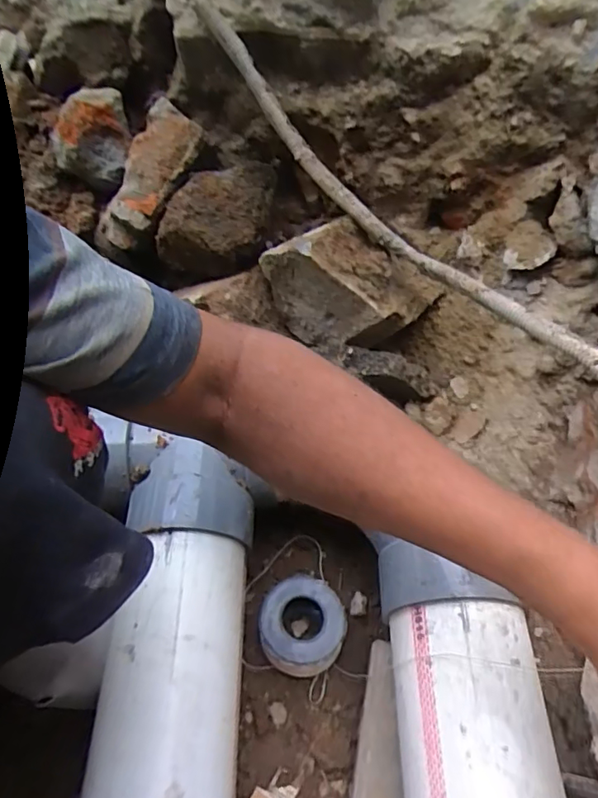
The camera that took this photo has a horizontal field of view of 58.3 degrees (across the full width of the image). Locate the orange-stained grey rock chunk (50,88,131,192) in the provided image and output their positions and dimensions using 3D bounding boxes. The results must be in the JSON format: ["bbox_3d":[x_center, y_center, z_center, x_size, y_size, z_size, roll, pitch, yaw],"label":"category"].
[{"bbox_3d":[-0.245,-0.306,0.635,0.091,0.076,0.072,-17,58,-7],"label":"orange-stained grey rock chunk"}]

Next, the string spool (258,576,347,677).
[{"bbox_3d":[0.004,0.235,0.556,0.085,0.051,0.089,-2,58,3],"label":"string spool"}]

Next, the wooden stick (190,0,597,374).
[{"bbox_3d":[0.070,-0.233,0.539,0.051,0.163,0.703,-41,77,-20],"label":"wooden stick"}]

